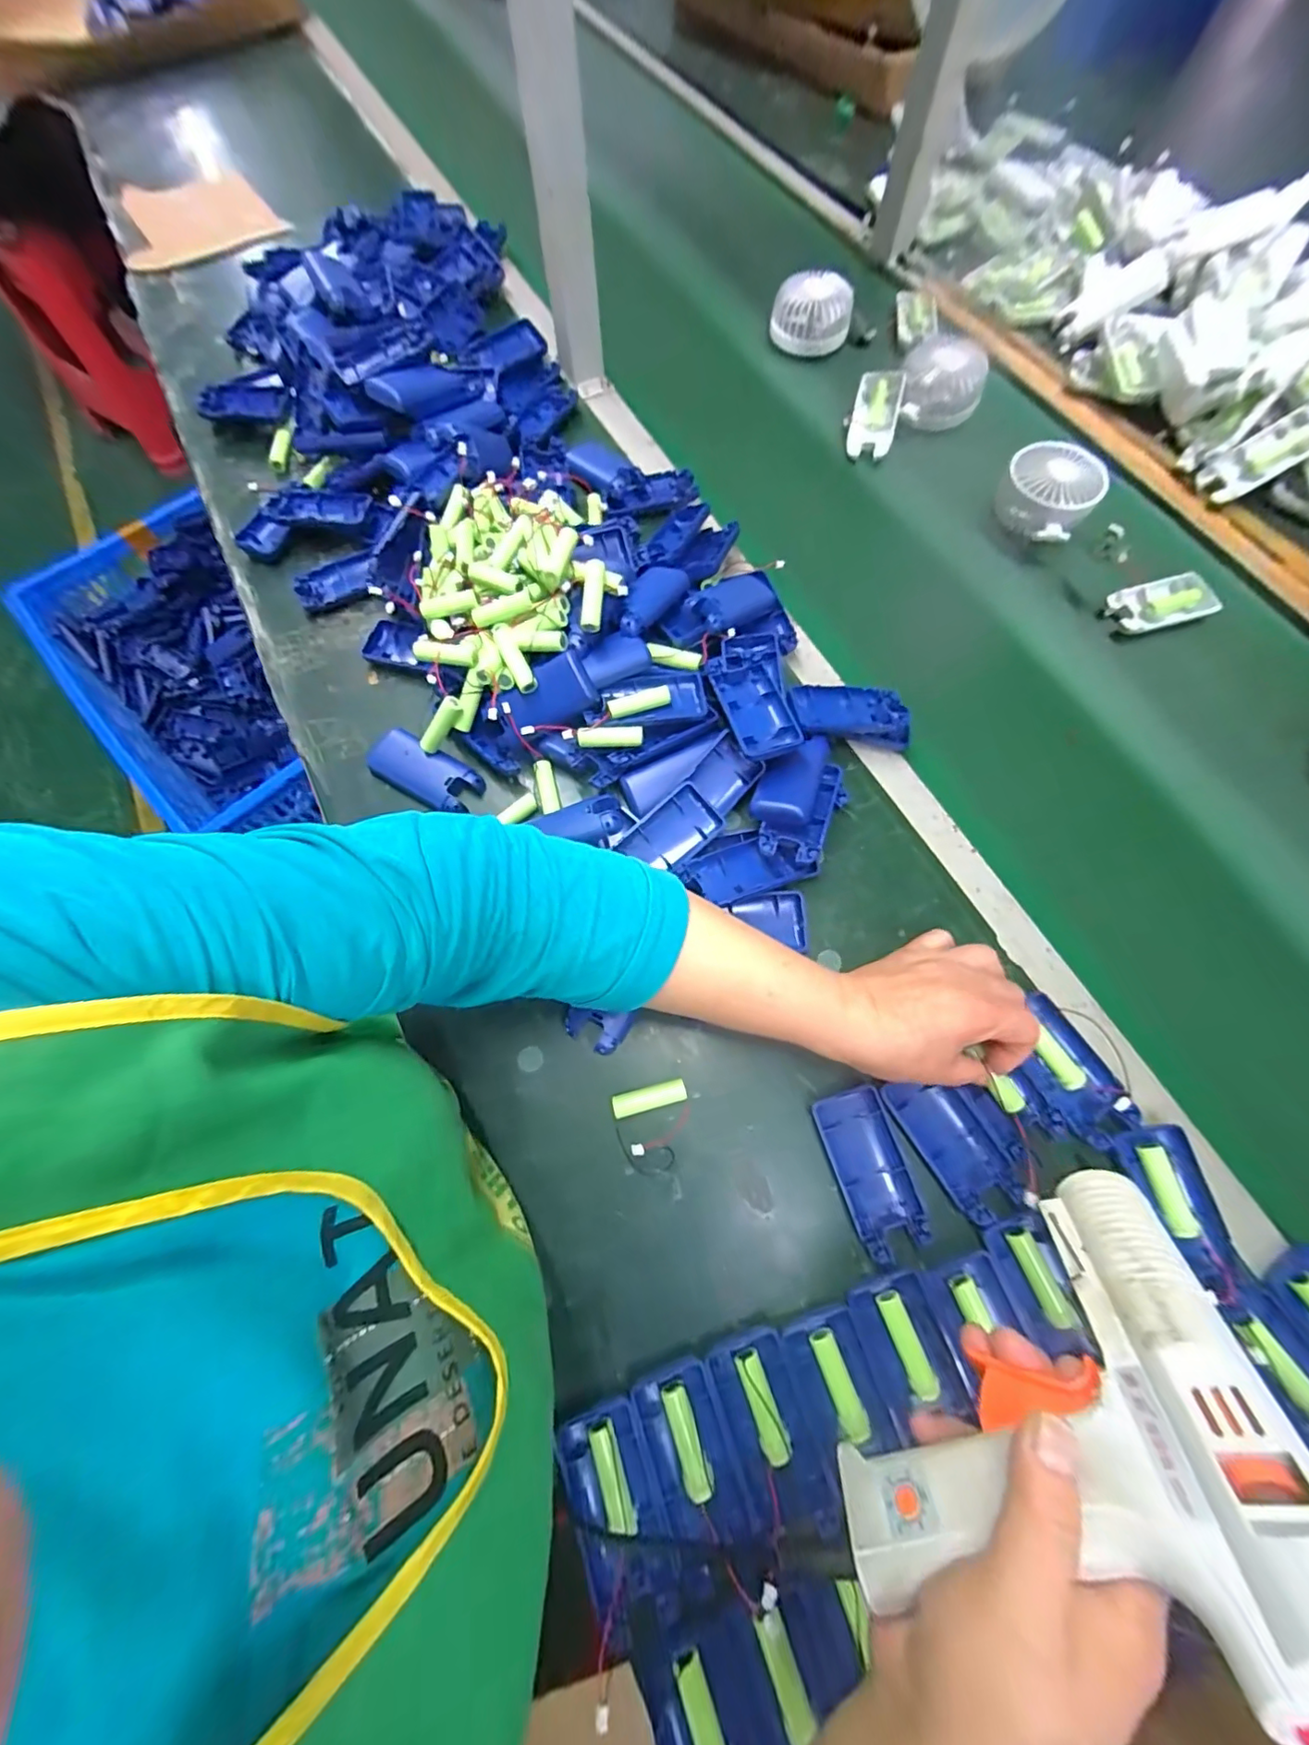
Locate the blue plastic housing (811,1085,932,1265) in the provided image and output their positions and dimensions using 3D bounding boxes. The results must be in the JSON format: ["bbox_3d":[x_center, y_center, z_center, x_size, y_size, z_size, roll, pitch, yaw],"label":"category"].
[{"bbox_3d":[0.138,0.190,0.357,0.043,0.017,0.091,-15,72,-5],"label":"blue plastic housing"}]

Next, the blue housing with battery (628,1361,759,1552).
[{"bbox_3d":[0.019,0.323,0.310,0.044,0.020,0.078,-20,73,-7],"label":"blue housing with battery"}]

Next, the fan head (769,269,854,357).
[{"bbox_3d":[0.179,-0.638,0.630,0.086,0.040,0.073,22,72,9],"label":"fan head"}]

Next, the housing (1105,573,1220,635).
[{"bbox_3d":[0.468,-0.248,0.512,0.087,0.011,0.046,-13,71,-3],"label":"housing"}]

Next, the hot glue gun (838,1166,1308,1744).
[{"bbox_3d":[0.166,0.228,0.242,0.160,0.165,0.040,-27,102,22],"label":"hot glue gun"}]

